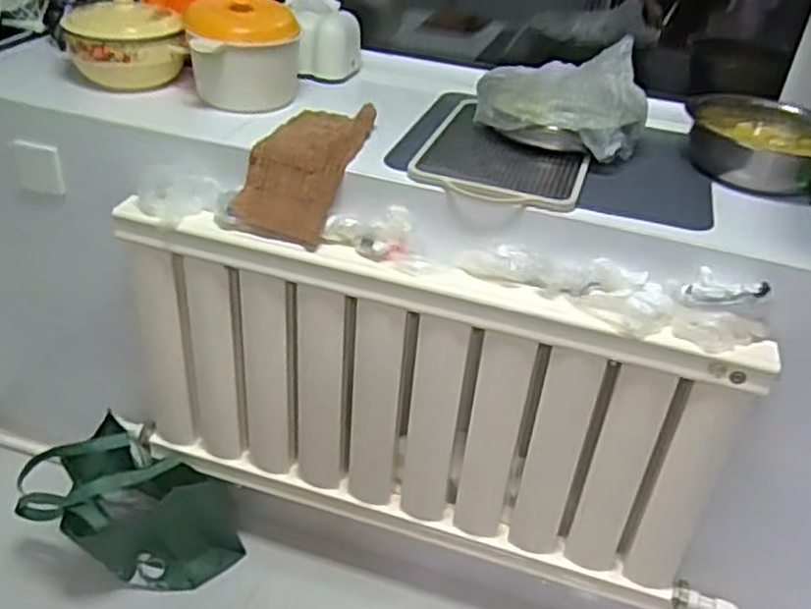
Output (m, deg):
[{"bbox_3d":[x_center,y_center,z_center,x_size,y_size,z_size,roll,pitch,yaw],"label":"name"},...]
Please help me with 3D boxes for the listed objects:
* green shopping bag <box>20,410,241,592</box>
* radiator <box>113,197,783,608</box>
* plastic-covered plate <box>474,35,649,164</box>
[{"bbox_3d":[-0.518,0.388,1.429,0.361,0.277,0.214,-10,38,-19],"label":"green shopping bag"},{"bbox_3d":[0.000,0.173,1.221,0.990,0.535,0.062,12,36,11],"label":"radiator"},{"bbox_3d":[0.246,-0.327,1.185,0.264,0.121,0.245,3,35,-2],"label":"plastic-covered plate"}]

